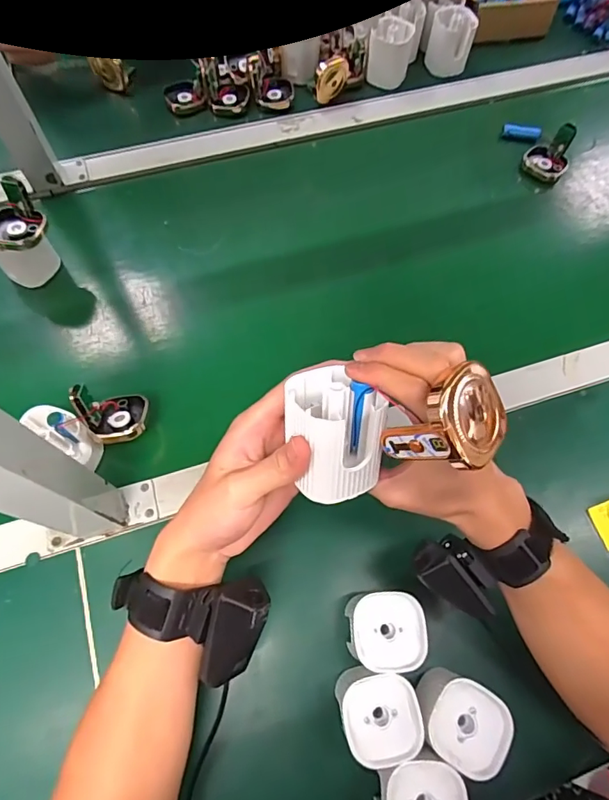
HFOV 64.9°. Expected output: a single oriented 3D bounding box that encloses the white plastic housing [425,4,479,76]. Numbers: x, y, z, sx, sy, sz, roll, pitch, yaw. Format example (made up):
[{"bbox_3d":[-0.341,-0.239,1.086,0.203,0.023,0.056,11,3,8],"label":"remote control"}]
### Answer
[{"bbox_3d":[0.212,-0.524,0.701,0.066,0.069,0.066,15,66,7],"label":"white plastic housing"}]

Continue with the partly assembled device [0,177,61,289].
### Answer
[{"bbox_3d":[-0.305,-0.173,0.511,0.064,0.104,0.058,-39,71,-16],"label":"partly assembled device"}]

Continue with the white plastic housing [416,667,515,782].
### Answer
[{"bbox_3d":[0.115,0.239,0.362,0.061,0.054,0.055,29,69,13],"label":"white plastic housing"}]

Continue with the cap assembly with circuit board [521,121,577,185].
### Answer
[{"bbox_3d":[0.328,-0.327,0.640,0.055,0.060,0.061,31,69,14],"label":"cap assembly with circuit board"}]

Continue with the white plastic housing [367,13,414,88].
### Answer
[{"bbox_3d":[0.119,-0.488,0.679,0.060,0.067,0.056,12,66,6],"label":"white plastic housing"}]

